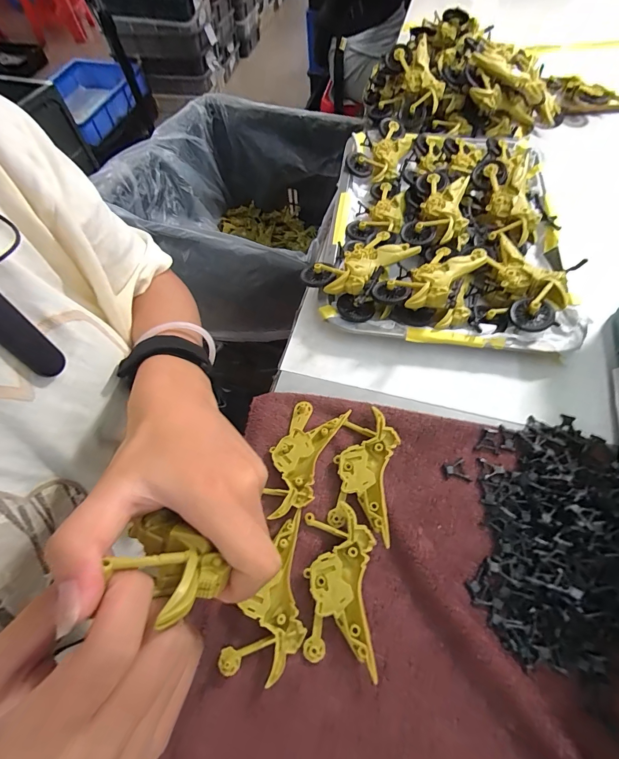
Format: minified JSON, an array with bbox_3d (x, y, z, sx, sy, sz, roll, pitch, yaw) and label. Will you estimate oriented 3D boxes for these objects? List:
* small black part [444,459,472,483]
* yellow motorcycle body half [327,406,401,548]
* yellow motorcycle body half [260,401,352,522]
[{"bbox_3d":[0.123,0.077,0.296,0.020,0.004,0.019,-1,64,2],"label":"small black part"},{"bbox_3d":[0.046,0.074,0.293,0.047,0.010,0.098,11,63,8],"label":"yellow motorcycle body half"},{"bbox_3d":[-0.008,0.063,0.300,0.045,0.012,0.104,21,65,13],"label":"yellow motorcycle body half"}]

